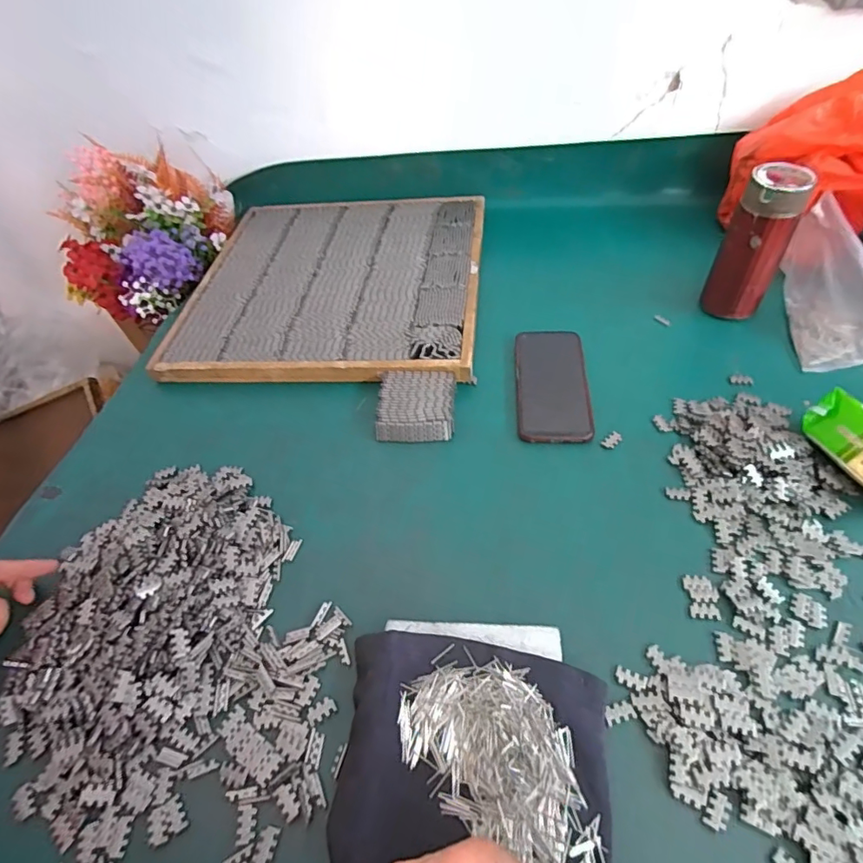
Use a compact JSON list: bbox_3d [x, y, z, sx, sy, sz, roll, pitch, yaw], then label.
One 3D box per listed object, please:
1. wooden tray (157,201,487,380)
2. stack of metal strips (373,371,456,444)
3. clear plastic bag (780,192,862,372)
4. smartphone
[{"bbox_3d":[-0.135,-0.216,0.731,0.399,0.033,0.393,1,51,7],"label":"wooden tray"},{"bbox_3d":[-0.016,-0.028,0.566,0.083,0.025,0.088,0,51,7],"label":"stack of metal strips"},{"bbox_3d":[0.487,-0.159,0.564,0.127,0.112,0.148,3,51,9],"label":"clear plastic bag"},{"bbox_3d":[0.136,-0.056,0.576,0.077,0.012,0.162,0,51,7],"label":"smartphone"}]

